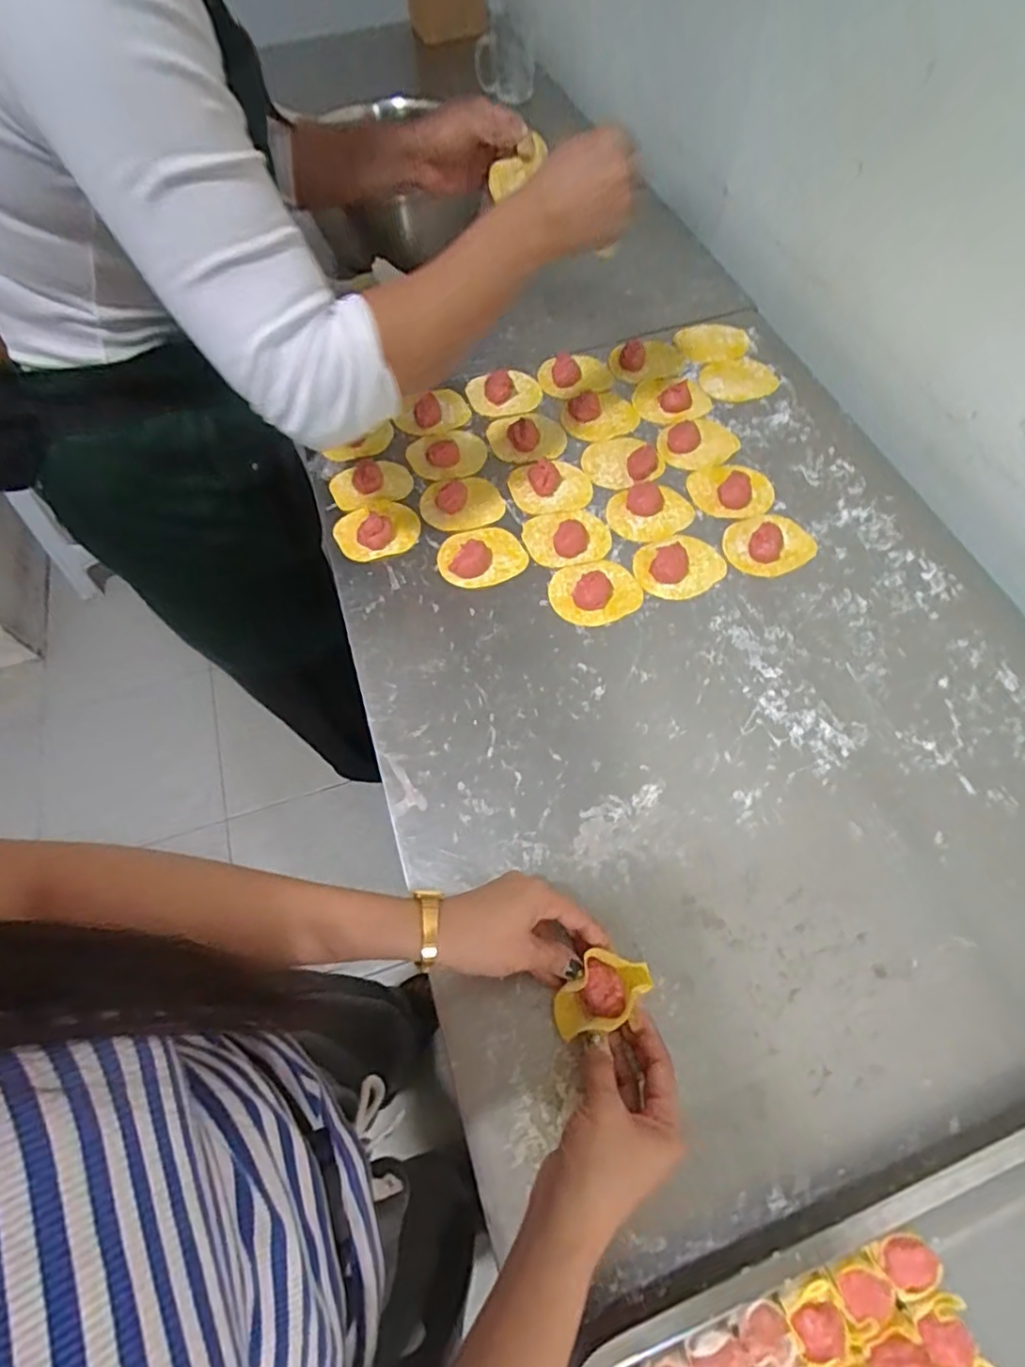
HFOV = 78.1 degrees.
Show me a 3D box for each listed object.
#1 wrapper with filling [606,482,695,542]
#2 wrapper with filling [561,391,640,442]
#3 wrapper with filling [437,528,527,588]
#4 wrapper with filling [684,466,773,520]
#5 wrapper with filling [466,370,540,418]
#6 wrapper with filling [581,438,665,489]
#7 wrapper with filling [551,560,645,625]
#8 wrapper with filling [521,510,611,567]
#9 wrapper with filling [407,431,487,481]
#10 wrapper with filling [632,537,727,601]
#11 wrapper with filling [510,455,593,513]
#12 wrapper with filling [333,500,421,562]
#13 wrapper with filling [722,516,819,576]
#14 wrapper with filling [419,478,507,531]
[{"bbox_3d":[0.144,-0.183,0.664,0.089,0.017,0.072,-26,65,-10],"label":"wrapper with filling"},{"bbox_3d":[0.103,-0.314,0.735,0.086,0.014,0.075,7,64,7],"label":"wrapper with filling"},{"bbox_3d":[-0.032,-0.134,0.639,0.087,0.020,0.066,-14,63,-4],"label":"wrapper with filling"},{"bbox_3d":[0.234,-0.206,0.674,0.085,0.009,0.071,-6,63,0],"label":"wrapper with filling"},{"bbox_3d":[-0.011,-0.350,0.757,0.083,0.017,0.065,-25,64,-9],"label":"wrapper with filling"},{"bbox_3d":[0.120,-0.246,0.701,0.084,0.010,0.071,-22,64,-8],"label":"wrapper with filling"},{"bbox_3d":[0.080,-0.093,0.613,0.084,0.018,0.070,-18,64,-6],"label":"wrapper with filling"},{"bbox_3d":[0.056,-0.153,0.650,0.086,0.012,0.070,-8,63,-1],"label":"wrapper with filling"},{"bbox_3d":[-0.075,-0.263,0.718,0.087,0.013,0.074,-8,63,-1],"label":"wrapper with filling"},{"bbox_3d":[0.166,-0.118,0.627,0.089,0.009,0.071,-20,64,-7],"label":"wrapper with filling"},{"bbox_3d":[0.041,-0.219,0.687,0.086,0.008,0.079,-1,63,3],"label":"wrapper with filling"},{"bbox_3d":[-0.143,-0.166,0.664,0.087,0.024,0.066,-26,65,-10],"label":"wrapper with filling"},{"bbox_3d":[0.259,-0.146,0.633,0.088,0.023,0.070,-16,63,-5],"label":"wrapper with filling"},{"bbox_3d":[-0.055,-0.196,0.684,0.087,0.005,0.073,-5,63,1],"label":"wrapper with filling"}]

